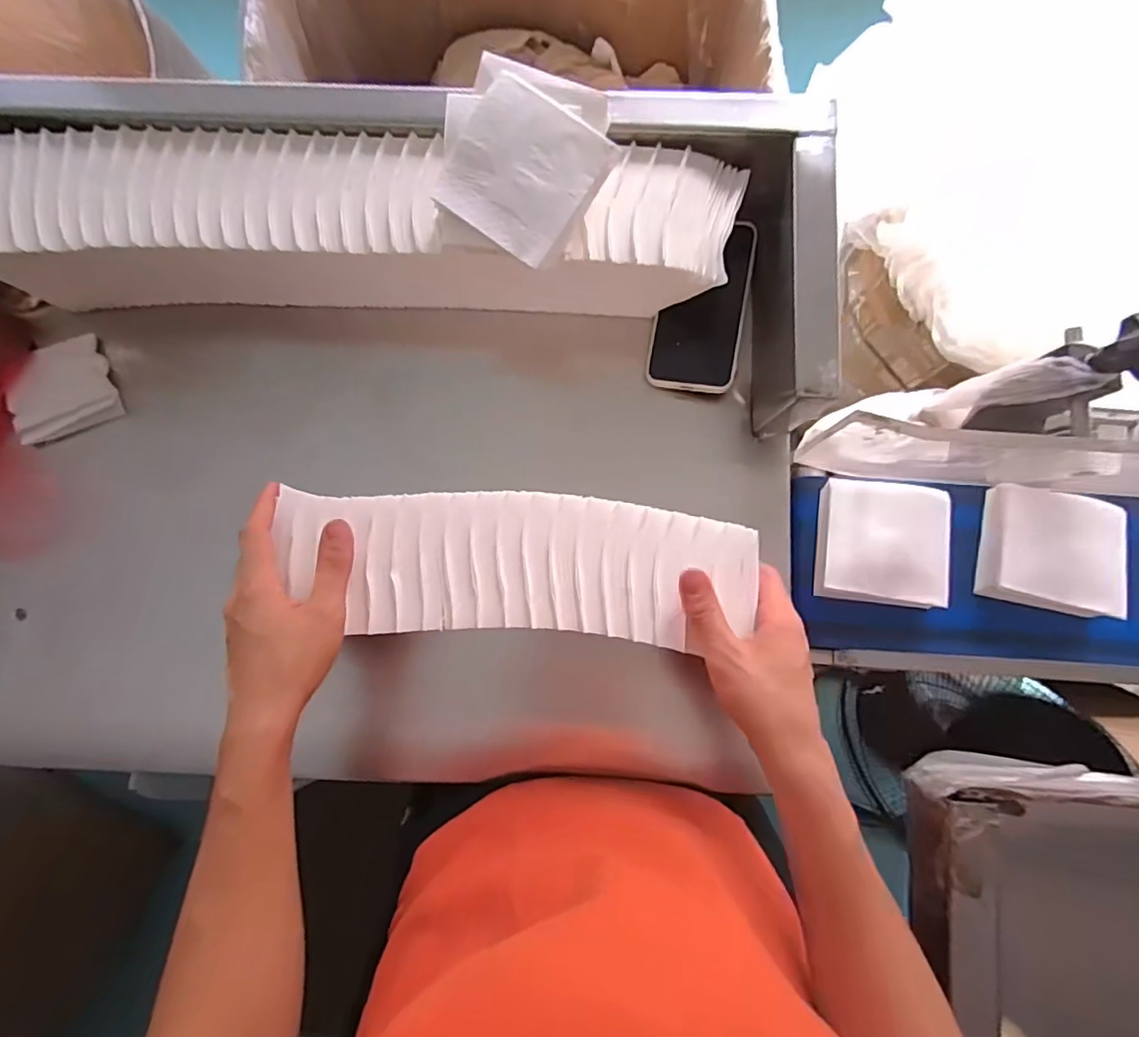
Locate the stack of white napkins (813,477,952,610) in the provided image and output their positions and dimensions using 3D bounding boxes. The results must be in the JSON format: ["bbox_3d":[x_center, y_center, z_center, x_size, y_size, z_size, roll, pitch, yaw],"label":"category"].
[{"bbox_3d":[0.248,0.020,0.463,0.095,0.032,0.096,9,83,1],"label":"stack of white napkins"}]

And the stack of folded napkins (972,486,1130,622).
[{"bbox_3d":[0.387,0.027,0.463,0.095,0.029,0.090,13,83,1],"label":"stack of folded napkins"}]

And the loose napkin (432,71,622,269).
[{"bbox_3d":[-0.031,-0.228,0.382,0.090,0.014,0.090,33,99,0],"label":"loose napkin"}]

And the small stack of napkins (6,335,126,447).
[{"bbox_3d":[-0.445,-0.112,0.510,0.082,0.021,0.075,-22,84,-3],"label":"small stack of napkins"}]

